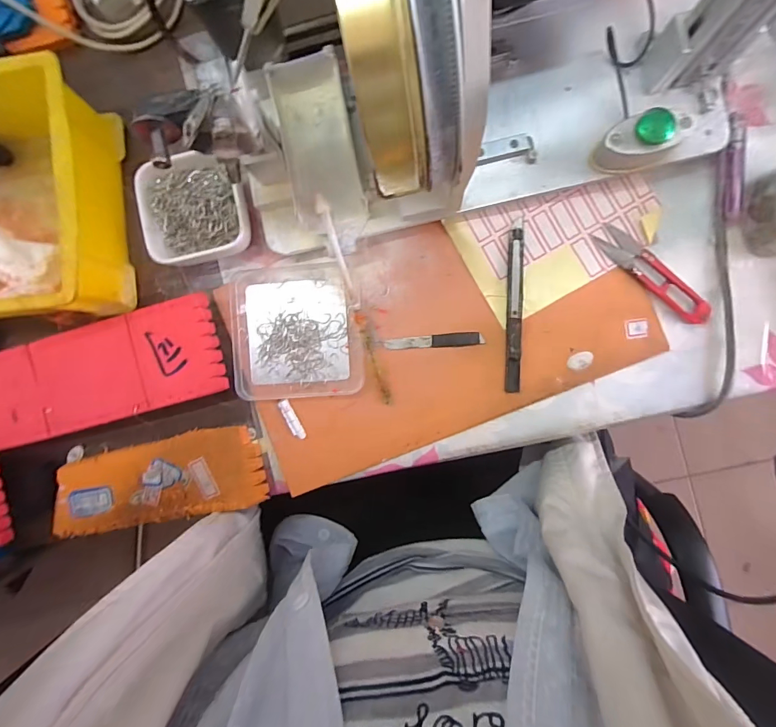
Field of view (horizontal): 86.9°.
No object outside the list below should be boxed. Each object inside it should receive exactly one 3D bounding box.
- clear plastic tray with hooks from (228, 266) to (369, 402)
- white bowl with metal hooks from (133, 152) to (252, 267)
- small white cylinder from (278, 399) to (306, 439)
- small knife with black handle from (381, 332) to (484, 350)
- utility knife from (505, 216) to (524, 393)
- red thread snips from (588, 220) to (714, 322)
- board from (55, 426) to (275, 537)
[{"bbox_3d":[-0.075,-0.026,0.334,0.107,0.019,0.108,-4,92,4],"label":"clear plastic tray with hooks"},{"bbox_3d":[-0.155,-0.125,0.330,0.081,0.026,0.083,-12,92,4],"label":"white bowl with metal hooks"},{"bbox_3d":[-0.079,0.046,0.338,0.009,0.005,0.035,-29,90,5],"label":"small white cylinder"},{"bbox_3d":[0.037,-0.018,0.330,0.078,0.006,0.010,-3,92,4],"label":"small knife with black handle"},{"bbox_3d":[0.100,-0.045,0.319,0.012,0.009,0.134,1,93,4],"label":"utility knife"},{"bbox_3d":[0.202,-0.068,0.312,0.102,0.006,0.021,42,95,1],"label":"red thread snips"},{"bbox_3d":[-0.196,0.101,0.347,0.180,0.011,0.068,-13,92,4],"label":"board"}]

